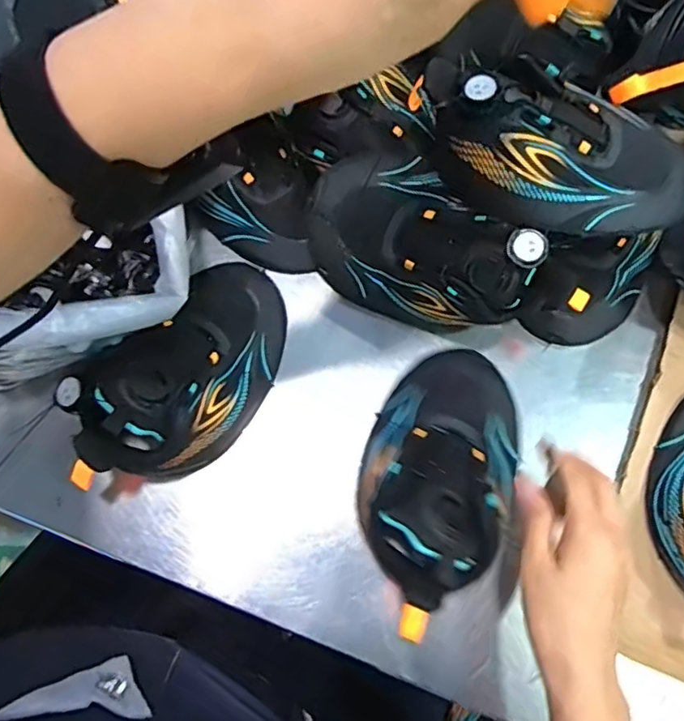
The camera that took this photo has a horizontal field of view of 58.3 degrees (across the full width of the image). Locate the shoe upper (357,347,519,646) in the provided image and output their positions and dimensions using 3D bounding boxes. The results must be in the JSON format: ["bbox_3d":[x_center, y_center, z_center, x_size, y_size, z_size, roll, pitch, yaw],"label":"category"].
[{"bbox_3d":[0.072,0.082,0.441,0.110,0.088,0.212,18,76,3],"label":"shoe upper"}]

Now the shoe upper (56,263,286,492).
[{"bbox_3d":[-0.111,0.003,0.448,0.102,0.083,0.192,31,77,6],"label":"shoe upper"}]

